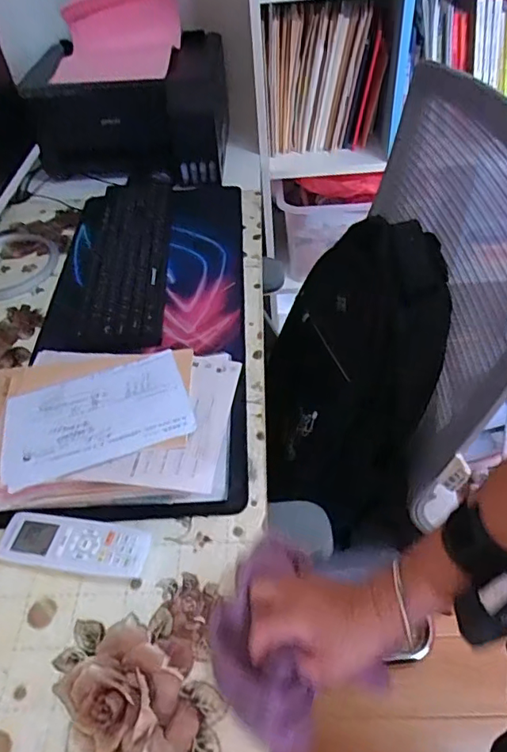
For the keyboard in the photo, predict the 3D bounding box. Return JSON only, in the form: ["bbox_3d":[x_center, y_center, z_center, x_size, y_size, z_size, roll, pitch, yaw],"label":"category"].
[{"bbox_3d":[-0.204,-0.213,0.873,0.122,0.020,0.452,-7,47,0],"label":"keyboard"}]

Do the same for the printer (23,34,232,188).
[{"bbox_3d":[-0.232,-0.536,1.066,0.348,0.181,0.263,1,50,7],"label":"printer"}]

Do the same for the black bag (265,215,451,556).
[{"bbox_3d":[0.127,-0.007,0.758,0.228,0.335,0.389,-2,49,4],"label":"black bag"}]

